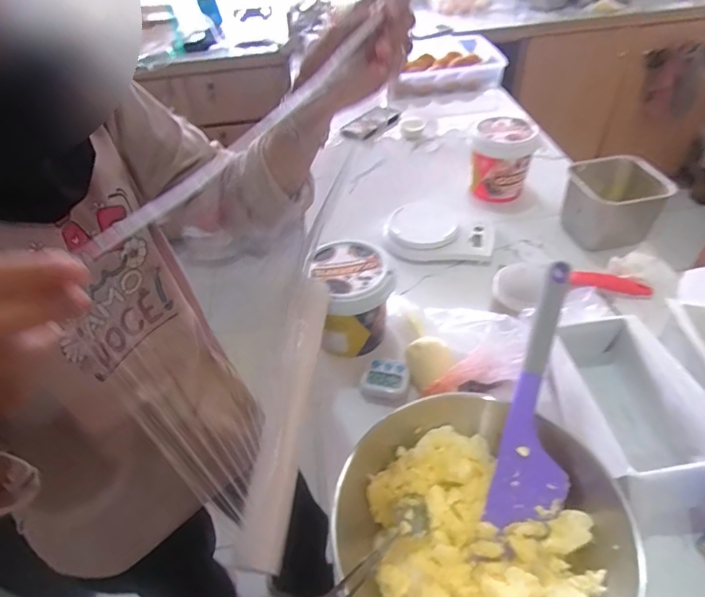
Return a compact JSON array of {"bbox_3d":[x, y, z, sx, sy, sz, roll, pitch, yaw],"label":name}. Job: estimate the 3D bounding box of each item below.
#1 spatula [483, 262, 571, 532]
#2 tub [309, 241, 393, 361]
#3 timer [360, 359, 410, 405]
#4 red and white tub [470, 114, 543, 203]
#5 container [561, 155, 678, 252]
[{"bbox_3d":[0.201,0.099,0.489,0.067,0.013,0.278,11,78,16],"label":"spatula"},{"bbox_3d":[0.003,0.003,0.669,0.106,0.127,0.126,-10,45,-5],"label":"tub"},{"bbox_3d":[0.047,0.116,0.647,0.065,0.028,0.055,9,46,14],"label":"timer"},{"bbox_3d":[0.292,-0.272,0.921,0.124,0.135,0.106,8,46,13],"label":"red and white tub"},{"bbox_3d":[0.453,-0.162,0.820,0.140,0.116,0.138,-9,45,-4],"label":"container"}]

